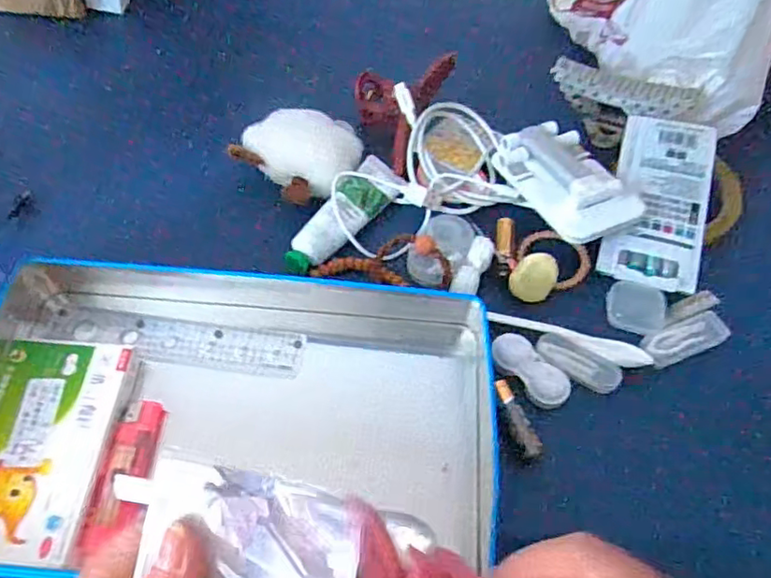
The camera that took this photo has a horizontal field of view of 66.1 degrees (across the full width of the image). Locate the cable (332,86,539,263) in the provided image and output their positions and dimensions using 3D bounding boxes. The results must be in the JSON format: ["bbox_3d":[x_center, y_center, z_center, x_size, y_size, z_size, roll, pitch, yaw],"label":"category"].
[{"bbox_3d":[0.025,-0.096,0.438,0.142,0.029,0.127,-16,56,-16],"label":"cable"}]

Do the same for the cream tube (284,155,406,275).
[{"bbox_3d":[-0.026,-0.055,0.426,0.035,0.020,0.114,27,56,16],"label":"cream tube"}]

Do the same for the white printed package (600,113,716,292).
[{"bbox_3d":[0.201,-0.068,0.433,0.063,0.013,0.149,16,66,8],"label":"white printed package"}]

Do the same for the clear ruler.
[{"bbox_3d":[-0.134,0.031,0.367,0.165,0.004,0.031,8,53,2],"label":"clear ruler"}]

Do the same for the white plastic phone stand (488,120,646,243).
[{"bbox_3d":[0.130,-0.084,0.429,0.065,0.019,0.107,-17,56,-16],"label":"white plastic phone stand"}]

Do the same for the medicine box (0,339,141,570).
[{"bbox_3d":[-0.190,0.080,0.314,0.082,0.022,0.116,7,53,1],"label":"medicine box"}]

